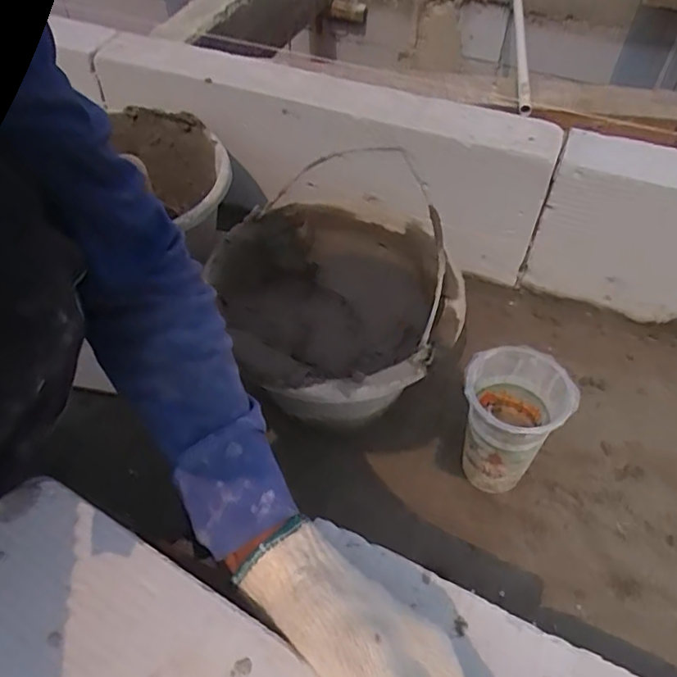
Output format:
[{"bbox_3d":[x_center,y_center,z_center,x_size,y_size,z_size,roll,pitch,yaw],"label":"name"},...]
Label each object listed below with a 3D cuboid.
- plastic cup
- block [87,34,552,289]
[{"bbox_3d":[0.163,0.091,0.585,0.088,0.160,0.085,0,50,-1],"label":"plastic cup"},{"bbox_3d":[-0.030,-0.252,0.778,0.589,0.183,0.106,18,52,14],"label":"block"}]

